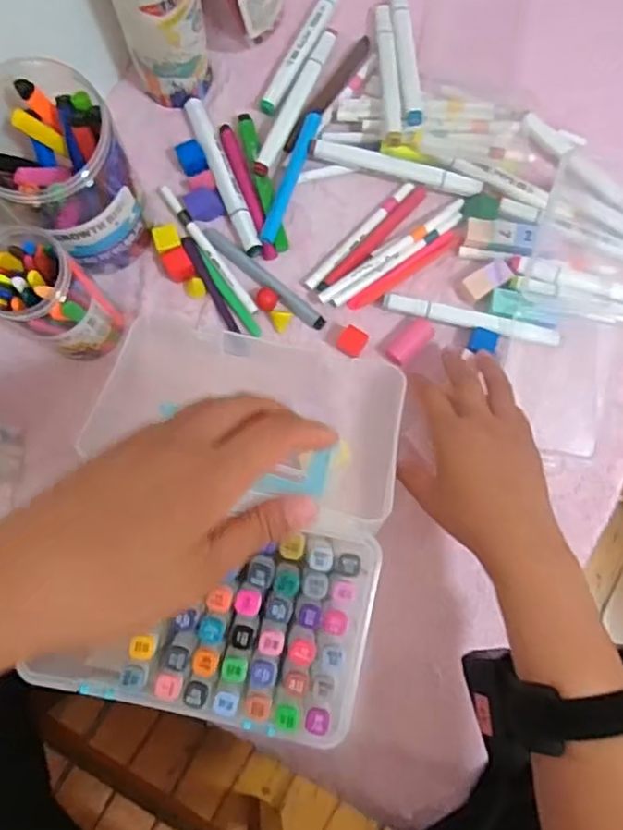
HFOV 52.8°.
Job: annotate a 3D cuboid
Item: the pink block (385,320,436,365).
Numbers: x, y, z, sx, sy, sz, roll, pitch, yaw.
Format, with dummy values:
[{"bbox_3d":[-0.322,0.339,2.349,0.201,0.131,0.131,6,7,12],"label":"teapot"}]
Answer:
[{"bbox_3d":[0.081,-0.060,0.520,0.046,0.013,0.021,-44,85,-6],"label":"pink block"}]

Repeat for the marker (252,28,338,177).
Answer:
[{"bbox_3d":[-0.012,-0.272,0.539,0.015,0.012,0.151,24,82,2],"label":"marker"}]

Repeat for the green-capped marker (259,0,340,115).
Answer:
[{"bbox_3d":[-0.003,-0.331,0.556,0.019,0.016,0.155,28,82,3],"label":"green-capped marker"}]

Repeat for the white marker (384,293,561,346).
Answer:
[{"bbox_3d":[0.133,-0.079,0.519,0.145,0.016,0.016,14,82,1],"label":"white marker"}]

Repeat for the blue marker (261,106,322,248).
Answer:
[{"bbox_3d":[-0.016,-0.205,0.532,0.015,0.013,0.128,20,82,2],"label":"blue marker"}]

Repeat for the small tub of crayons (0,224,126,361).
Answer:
[{"bbox_3d":[-0.188,-0.085,0.462,0.064,0.116,0.071,-42,85,-6],"label":"small tub of crayons"}]

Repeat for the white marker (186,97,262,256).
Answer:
[{"bbox_3d":[-0.075,-0.203,0.531,0.016,0.010,0.147,-22,83,-4],"label":"white marker"}]

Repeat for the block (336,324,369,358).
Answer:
[{"bbox_3d":[0.034,-0.060,0.513,0.021,0.013,0.023,28,82,3],"label":"block"}]

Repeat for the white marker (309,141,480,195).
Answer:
[{"bbox_3d":[0.070,-0.206,0.522,0.144,0.013,0.015,14,82,1],"label":"white marker"}]

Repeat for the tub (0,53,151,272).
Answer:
[{"bbox_3d":[-0.186,-0.176,0.465,0.101,0.118,0.115,-42,85,-6],"label":"tub"}]

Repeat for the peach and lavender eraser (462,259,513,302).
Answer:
[{"bbox_3d":[0.145,-0.112,0.524,0.042,0.016,0.022,-32,84,-5],"label":"peach and lavender eraser"}]

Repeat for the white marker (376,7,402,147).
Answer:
[{"bbox_3d":[0.065,-0.294,0.535,0.013,0.010,0.151,-1,69,-1],"label":"white marker"}]

